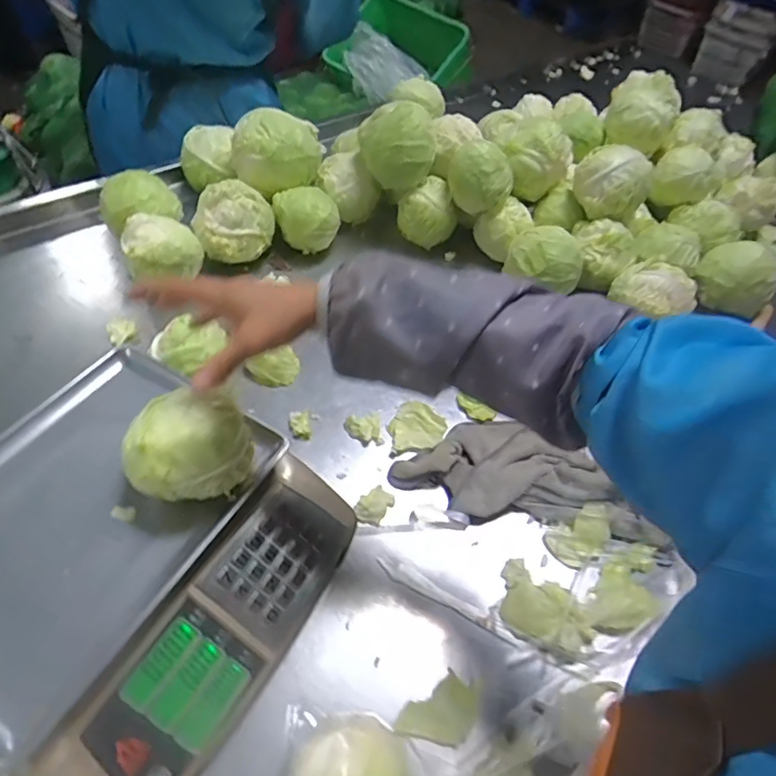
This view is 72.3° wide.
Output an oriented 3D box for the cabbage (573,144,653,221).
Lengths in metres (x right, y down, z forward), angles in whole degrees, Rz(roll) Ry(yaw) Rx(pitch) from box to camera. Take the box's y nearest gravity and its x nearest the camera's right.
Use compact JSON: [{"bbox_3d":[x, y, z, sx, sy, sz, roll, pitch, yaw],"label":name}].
[{"bbox_3d":[0.364,-0.329,0.882,0.123,0.113,0.110,26,54,13],"label":"cabbage"}]

